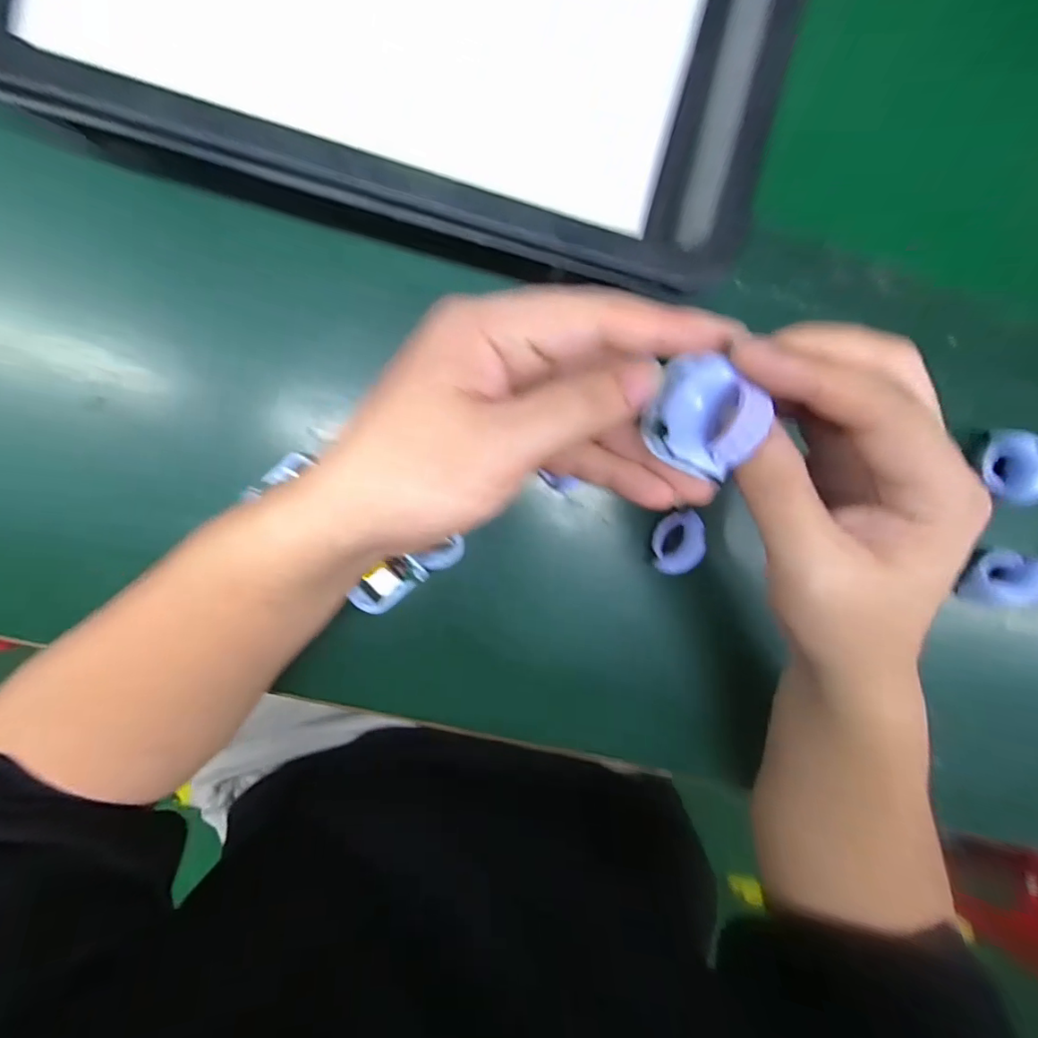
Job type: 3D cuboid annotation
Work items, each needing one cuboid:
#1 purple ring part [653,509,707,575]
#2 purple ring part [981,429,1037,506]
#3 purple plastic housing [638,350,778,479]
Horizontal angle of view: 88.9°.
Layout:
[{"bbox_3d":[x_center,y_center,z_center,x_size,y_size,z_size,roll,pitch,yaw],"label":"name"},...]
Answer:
[{"bbox_3d":[0.093,0.014,0.305,0.028,0.012,0.034,1,94,25],"label":"purple ring part"},{"bbox_3d":[0.290,-0.030,0.309,0.024,0.025,0.042,4,97,-6],"label":"purple ring part"},{"bbox_3d":[0.066,-0.036,0.188,0.035,0.021,0.036,30,94,-8],"label":"purple plastic housing"}]

